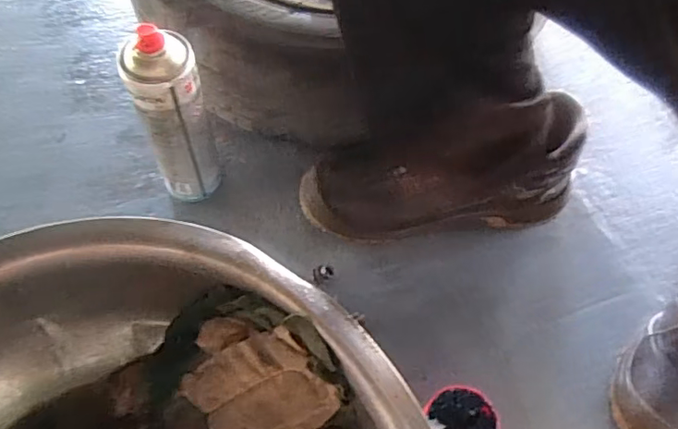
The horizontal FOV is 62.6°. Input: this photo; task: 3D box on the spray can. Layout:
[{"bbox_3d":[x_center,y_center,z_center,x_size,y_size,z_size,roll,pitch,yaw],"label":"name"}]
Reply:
[{"bbox_3d":[-0.160,-0.086,0.561,0.066,0.212,0.052,-22,63,-14],"label":"spray can"}]

